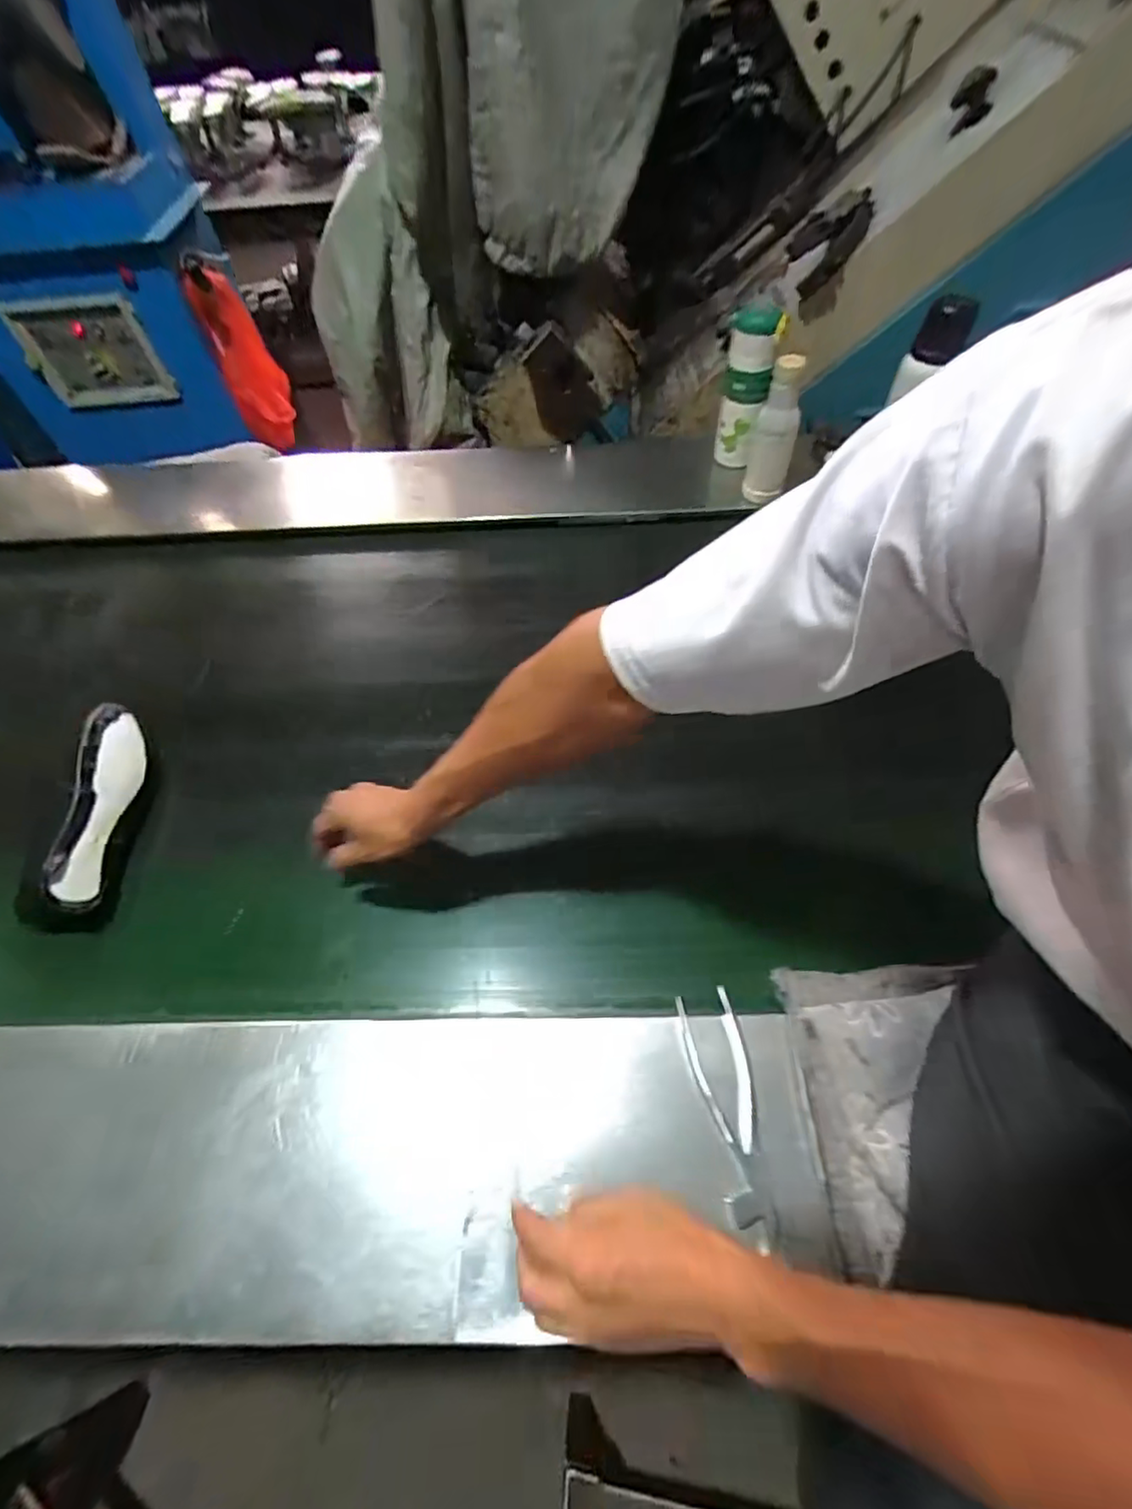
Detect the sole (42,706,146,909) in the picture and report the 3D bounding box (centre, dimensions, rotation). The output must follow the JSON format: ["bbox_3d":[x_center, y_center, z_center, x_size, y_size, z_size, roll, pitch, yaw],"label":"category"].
[{"bbox_3d":[-0.530,0.049,0.678,0.059,0.048,0.256,-11,56,-4],"label":"sole"}]

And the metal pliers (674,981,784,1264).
[{"bbox_3d":[0.137,0.297,0.503,0.052,0.015,0.184,-7,56,-1],"label":"metal pliers"}]

